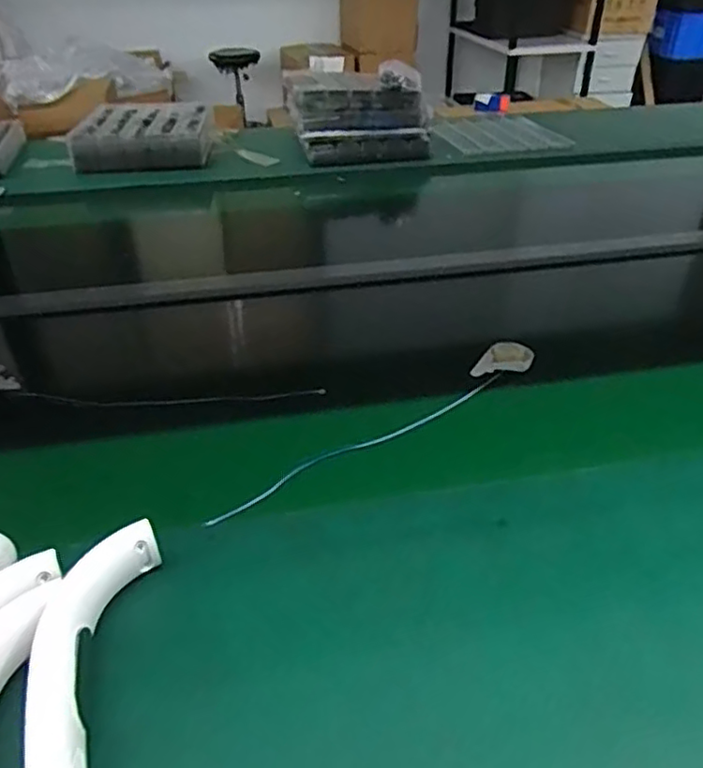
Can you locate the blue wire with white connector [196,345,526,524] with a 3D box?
[{"bbox_3d":[0.041,0.035,0.589,0.381,0.011,0.043,-28,43,-34],"label":"blue wire with white connector"}]

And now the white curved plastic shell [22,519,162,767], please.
[{"bbox_3d":[-0.155,0.164,0.365,0.047,0.050,0.196,-2,35,-3],"label":"white curved plastic shell"}]

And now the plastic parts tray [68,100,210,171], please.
[{"bbox_3d":[-0.436,-0.523,1.350,0.288,0.073,0.344,-7,36,-8],"label":"plastic parts tray"}]

